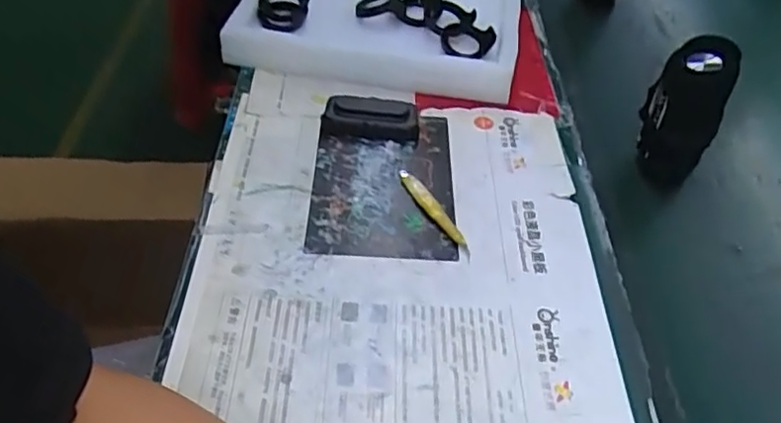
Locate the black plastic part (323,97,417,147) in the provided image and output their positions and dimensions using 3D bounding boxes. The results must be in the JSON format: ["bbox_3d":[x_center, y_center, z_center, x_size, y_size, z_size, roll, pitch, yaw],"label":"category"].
[{"bbox_3d":[-0.022,-0.103,0.700,0.106,0.024,0.056,6,46,0],"label":"black plastic part"}]

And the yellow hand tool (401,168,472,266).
[{"bbox_3d":[0.042,-0.001,0.622,0.012,0.012,0.125,-21,52,-24],"label":"yellow hand tool"}]

